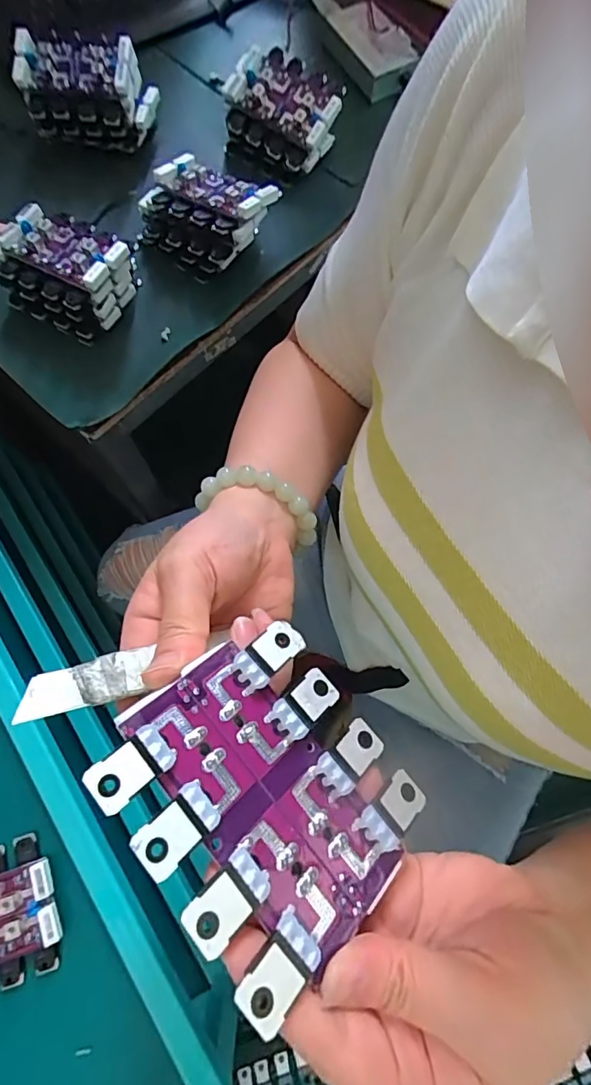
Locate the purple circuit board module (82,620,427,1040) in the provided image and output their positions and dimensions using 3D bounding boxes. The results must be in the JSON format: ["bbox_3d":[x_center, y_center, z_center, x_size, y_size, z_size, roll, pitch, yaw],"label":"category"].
[{"bbox_3d":[-0.010,0.087,0.176,0.088,0.010,0.100,-30,74,-39],"label":"purple circuit board module"}]

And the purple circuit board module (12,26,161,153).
[{"bbox_3d":[-0.210,-0.459,0.505,0.133,0.075,0.064,-13,75,-5],"label":"purple circuit board module"}]

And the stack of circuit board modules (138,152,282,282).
[{"bbox_3d":[-0.089,-0.326,0.487,0.125,0.061,0.092,34,76,8],"label":"stack of circuit board modules"}]

